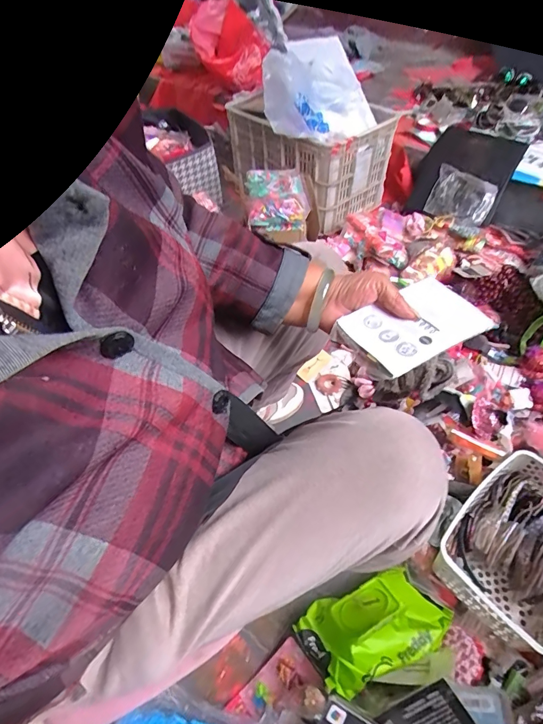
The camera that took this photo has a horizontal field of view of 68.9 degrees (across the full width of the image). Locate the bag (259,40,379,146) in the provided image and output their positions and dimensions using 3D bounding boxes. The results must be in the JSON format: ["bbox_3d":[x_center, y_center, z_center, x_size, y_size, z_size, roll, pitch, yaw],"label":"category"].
[{"bbox_3d":[0.174,-0.895,1.275,0.313,0.230,0.489,9,51,9],"label":"bag"}]

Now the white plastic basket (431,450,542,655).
[{"bbox_3d":[0.425,0.304,0.660,0.297,0.091,0.208,-34,57,-24],"label":"white plastic basket"}]

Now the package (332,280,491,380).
[{"bbox_3d":[0.152,-0.040,0.425,0.150,0.019,0.098,-28,55,-20],"label":"package"}]

